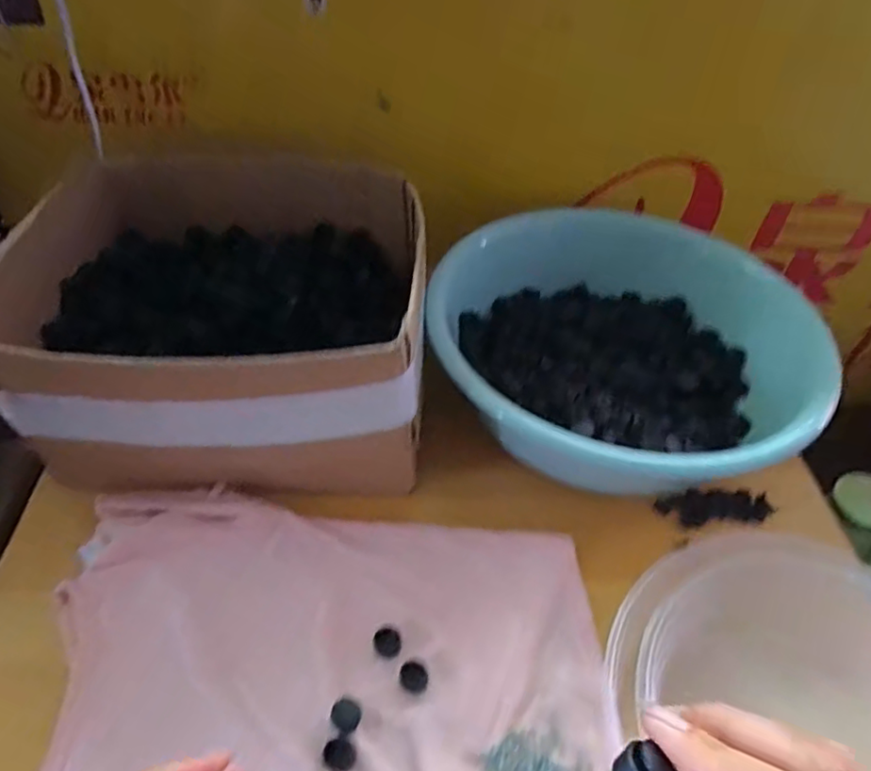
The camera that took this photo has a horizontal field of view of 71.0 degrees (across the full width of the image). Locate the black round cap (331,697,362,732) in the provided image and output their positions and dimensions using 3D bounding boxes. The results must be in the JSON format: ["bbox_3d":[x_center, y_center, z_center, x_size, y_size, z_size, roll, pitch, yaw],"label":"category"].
[{"bbox_3d":[-0.050,0.185,0.344,0.016,0.009,0.016,2,47,-2],"label":"black round cap"}]

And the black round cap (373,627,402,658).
[{"bbox_3d":[-0.030,0.159,0.377,0.017,0.014,0.014,6,47,1],"label":"black round cap"}]

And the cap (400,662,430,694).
[{"bbox_3d":[-0.013,0.172,0.360,0.017,0.004,0.015,20,49,13],"label":"cap"}]

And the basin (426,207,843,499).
[{"bbox_3d":[0.150,-0.028,0.487,0.254,0.101,0.271,2,47,-2],"label":"basin"}]

